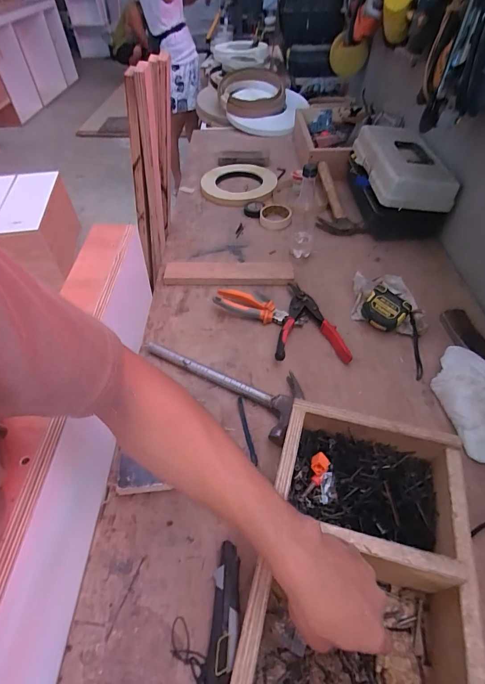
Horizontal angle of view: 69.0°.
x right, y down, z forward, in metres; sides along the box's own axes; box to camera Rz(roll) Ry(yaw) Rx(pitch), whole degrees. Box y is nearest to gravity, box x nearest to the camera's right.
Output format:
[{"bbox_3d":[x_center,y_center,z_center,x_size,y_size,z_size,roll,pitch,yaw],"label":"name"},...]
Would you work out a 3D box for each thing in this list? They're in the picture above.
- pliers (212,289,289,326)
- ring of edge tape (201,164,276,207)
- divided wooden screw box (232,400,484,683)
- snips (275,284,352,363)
[{"bbox_3d":[0.019,-0.078,0.750,0.157,0.026,0.058,18,53,17],"label":"pliers"},{"bbox_3d":[-0.009,-0.493,1.098,0.229,0.031,0.212,-1,50,1],"label":"ring of edge tape"},{"bbox_3d":[0.130,0.249,0.393,0.206,0.104,0.329,11,51,12],"label":"divided wooden screw box"},{"bbox_3d":[0.127,-0.050,0.727,0.137,0.041,0.223,-4,50,-1],"label":"snips"}]

